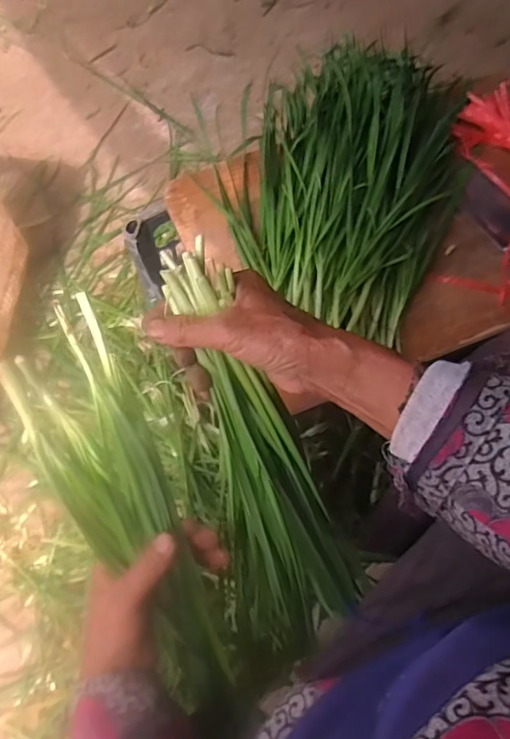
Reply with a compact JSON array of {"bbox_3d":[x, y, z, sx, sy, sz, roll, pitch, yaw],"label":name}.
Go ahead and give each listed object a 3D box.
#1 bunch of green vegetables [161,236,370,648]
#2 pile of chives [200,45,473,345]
[{"bbox_3d":[0.002,0.064,0.400,0.095,0.038,0.311,-17,102,-4],"label":"bunch of green vegetables"},{"bbox_3d":[0.110,-0.247,0.657,0.285,0.065,0.450,24,72,8],"label":"pile of chives"}]

